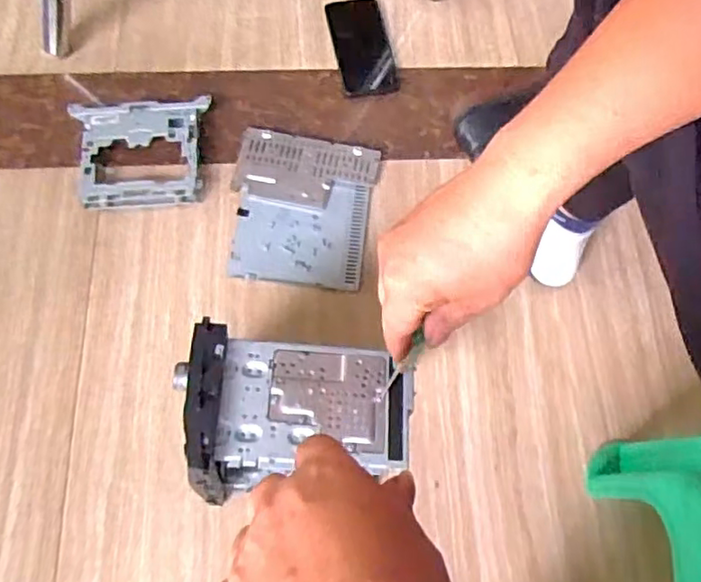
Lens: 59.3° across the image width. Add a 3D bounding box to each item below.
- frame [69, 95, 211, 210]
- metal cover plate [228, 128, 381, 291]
[{"bbox_3d":[-0.260,-0.171,0.767,0.169,0.035,0.148,-6,70,-4],"label":"frame"},{"bbox_3d":[-0.064,-0.102,0.755,0.171,0.011,0.192,8,69,2],"label":"metal cover plate"}]

